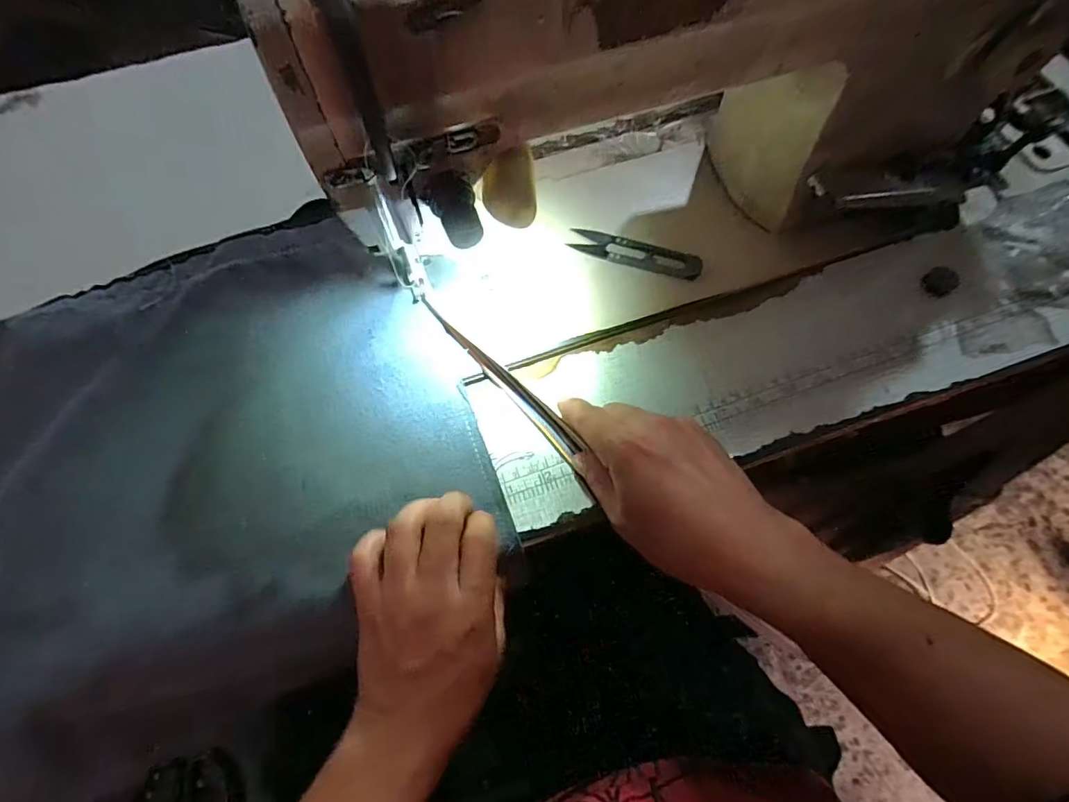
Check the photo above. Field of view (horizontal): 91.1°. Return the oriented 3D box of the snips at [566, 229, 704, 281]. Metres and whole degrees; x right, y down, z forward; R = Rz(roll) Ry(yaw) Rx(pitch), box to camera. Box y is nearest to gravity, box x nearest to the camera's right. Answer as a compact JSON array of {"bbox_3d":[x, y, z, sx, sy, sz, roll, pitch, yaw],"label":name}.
[{"bbox_3d":[0.078,-0.114,0.403,0.101,0.004,0.024,16,68,8],"label":"snips"}]

